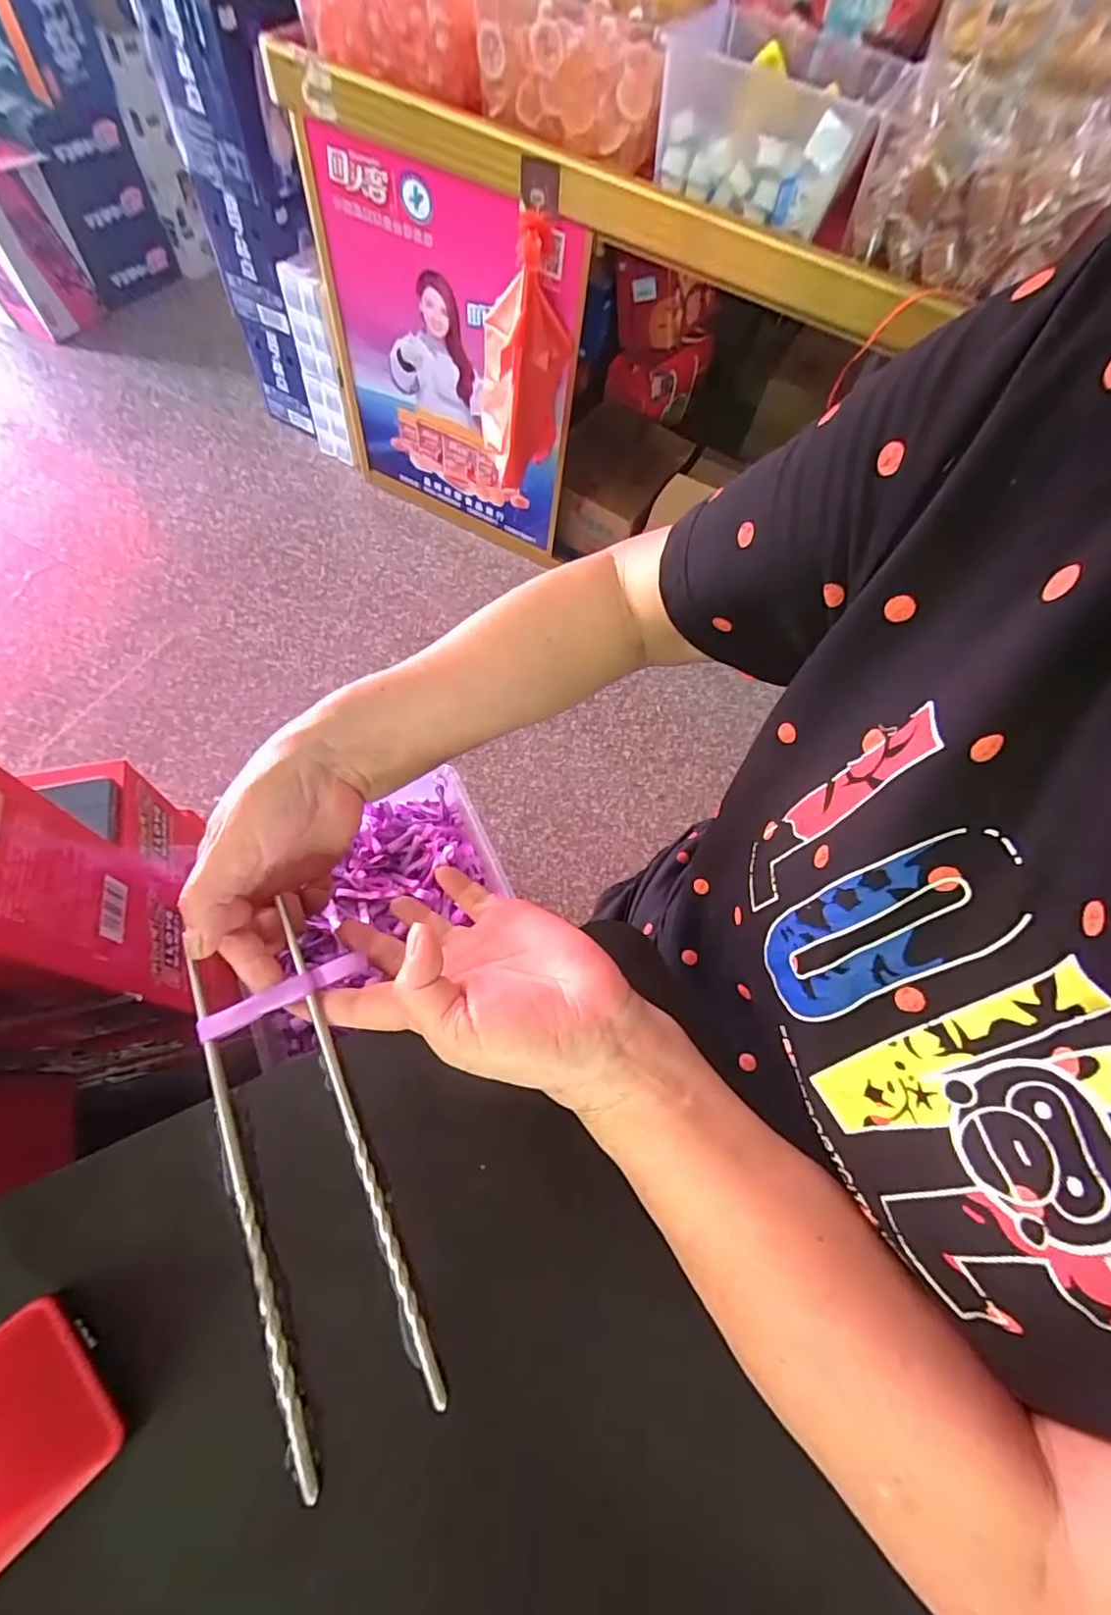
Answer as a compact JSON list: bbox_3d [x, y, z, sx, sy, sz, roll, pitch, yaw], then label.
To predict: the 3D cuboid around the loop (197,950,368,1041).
[{"bbox_3d":[-0.132,0.090,0.277,0.074,0.006,0.011,-22,67,-21],"label":"loop"}]

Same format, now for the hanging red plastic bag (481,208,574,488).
[{"bbox_3d":[-0.057,-0.839,1.089,0.156,0.381,0.171,-1,64,-8],"label":"hanging red plastic bag"}]

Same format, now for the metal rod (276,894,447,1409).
[{"bbox_3d":[-0.092,0.142,0.259,0.006,0.005,0.212,-24,69,-12],"label":"metal rod"}]

